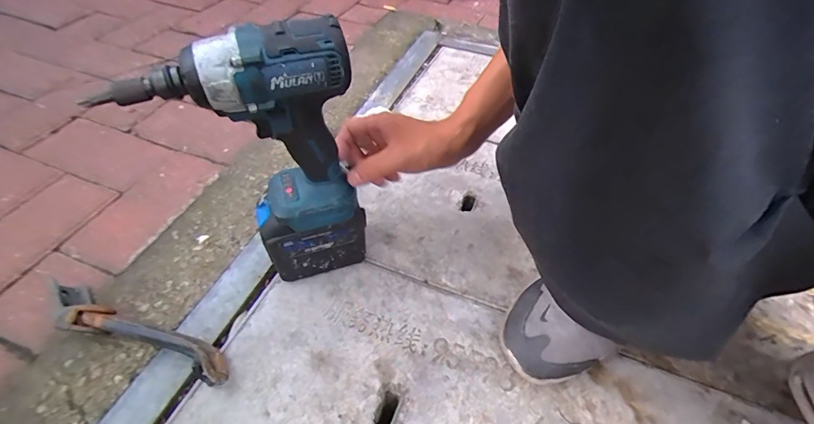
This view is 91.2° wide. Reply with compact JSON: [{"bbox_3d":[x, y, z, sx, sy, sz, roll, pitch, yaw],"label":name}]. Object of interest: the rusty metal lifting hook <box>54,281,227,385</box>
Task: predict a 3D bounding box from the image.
[{"bbox_3d":[-0.310,0.129,0.440,0.281,0.049,0.055,18,51,17],"label":"rusty metal lifting hook"}]

